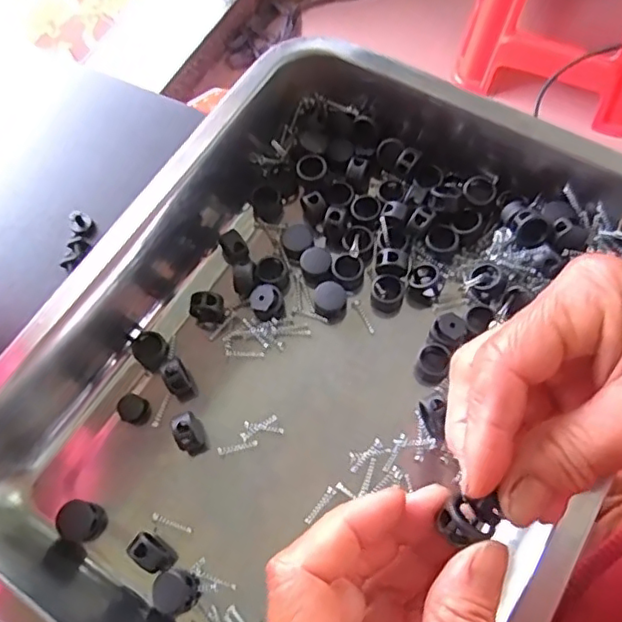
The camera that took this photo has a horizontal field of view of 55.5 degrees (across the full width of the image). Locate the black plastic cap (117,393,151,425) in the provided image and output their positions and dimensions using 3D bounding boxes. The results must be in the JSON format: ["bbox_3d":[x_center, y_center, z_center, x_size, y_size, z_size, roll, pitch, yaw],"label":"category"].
[{"bbox_3d":[-0.088,0.048,0.292,0.014,0.009,0.014,15,68,10],"label":"black plastic cap"}]

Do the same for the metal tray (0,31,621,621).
[{"bbox_3d":[0.000,0.020,0.282,0.278,0.061,0.300,31,72,16],"label":"metal tray"}]

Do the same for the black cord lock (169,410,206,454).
[{"bbox_3d":[-0.058,0.058,0.281,0.013,0.015,0.017,-24,67,-7],"label":"black cord lock"}]

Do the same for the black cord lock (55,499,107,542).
[{"bbox_3d":[-0.106,0.096,0.271,0.019,0.011,0.017,11,68,8],"label":"black cord lock"}]

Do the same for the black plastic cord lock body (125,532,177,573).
[{"bbox_3d":[-0.069,0.107,0.258,0.020,0.015,0.012,29,71,15],"label":"black plastic cord lock body"}]

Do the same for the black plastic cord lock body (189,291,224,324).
[{"bbox_3d":[-0.053,-0.002,0.304,0.016,0.014,0.012,0,67,4],"label":"black plastic cord lock body"}]

